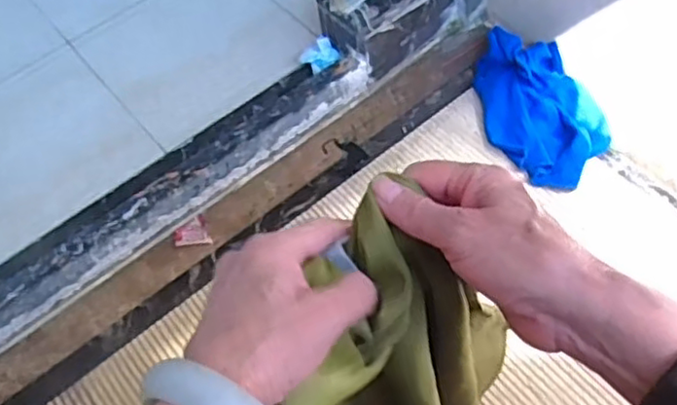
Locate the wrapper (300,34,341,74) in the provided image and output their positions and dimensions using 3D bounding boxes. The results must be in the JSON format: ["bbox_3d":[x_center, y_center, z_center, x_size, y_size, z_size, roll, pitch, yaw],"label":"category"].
[{"bbox_3d":[-0.028,-0.220,0.997,0.047,0.020,0.056,-30,62,-13],"label":"wrapper"}]

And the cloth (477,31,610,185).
[{"bbox_3d":[0.277,-0.136,0.927,0.152,0.062,0.278,-7,59,0],"label":"cloth"}]

